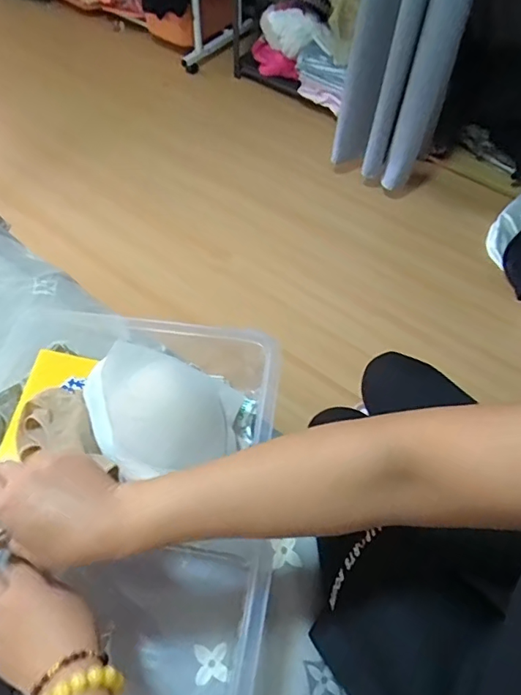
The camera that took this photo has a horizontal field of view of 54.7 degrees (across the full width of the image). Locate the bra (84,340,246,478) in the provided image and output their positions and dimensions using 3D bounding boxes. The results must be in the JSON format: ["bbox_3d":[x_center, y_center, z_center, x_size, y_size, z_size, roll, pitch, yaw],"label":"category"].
[{"bbox_3d":[-0.118,0.078,0.569,0.184,0.047,0.156,19,63,9],"label":"bra"}]

